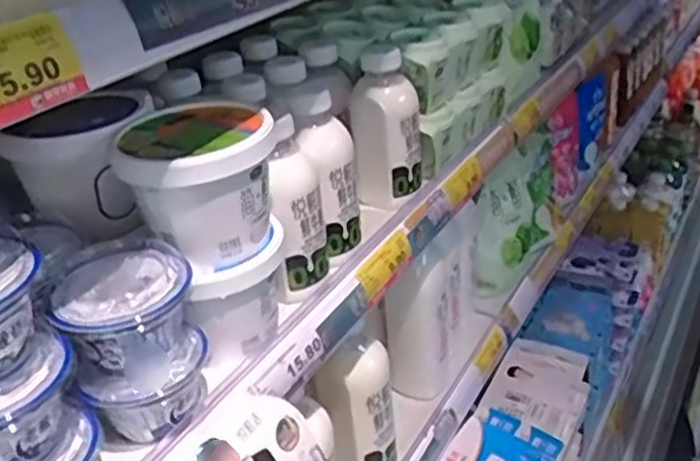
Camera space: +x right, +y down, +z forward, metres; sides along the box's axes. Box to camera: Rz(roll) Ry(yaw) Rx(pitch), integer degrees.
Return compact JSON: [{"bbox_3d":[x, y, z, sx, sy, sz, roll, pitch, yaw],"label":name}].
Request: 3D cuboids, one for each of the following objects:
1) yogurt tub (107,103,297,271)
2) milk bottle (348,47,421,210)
[{"bbox_3d":[-0.104,-0.038,0.539,0.107,0.094,0.114,-3,29,4],"label":"yogurt tub"},{"bbox_3d":[0.036,-0.104,0.735,0.069,0.149,0.060,-4,29,1],"label":"milk bottle"}]

